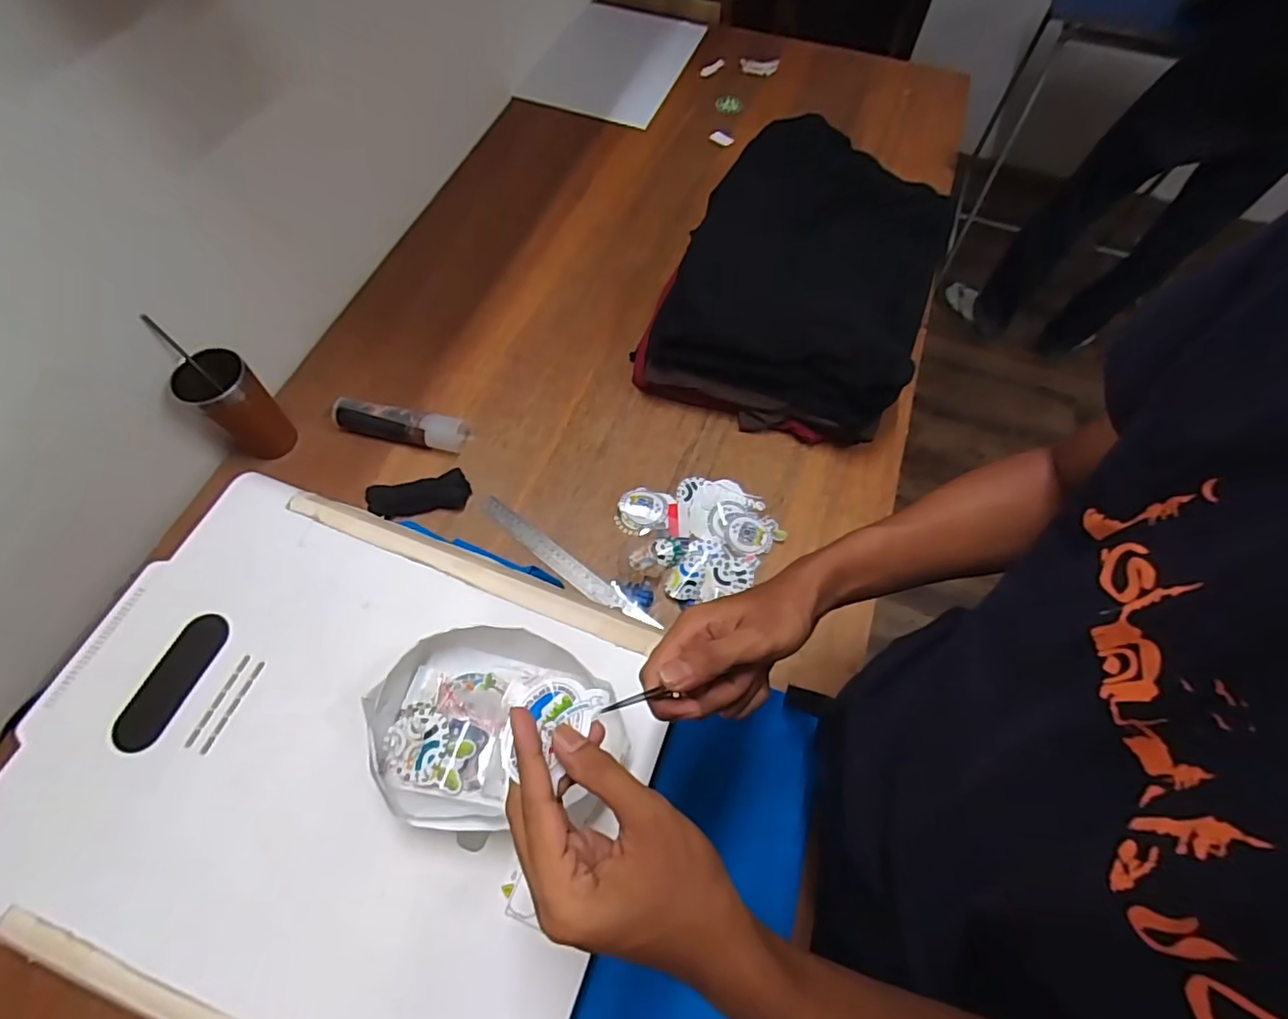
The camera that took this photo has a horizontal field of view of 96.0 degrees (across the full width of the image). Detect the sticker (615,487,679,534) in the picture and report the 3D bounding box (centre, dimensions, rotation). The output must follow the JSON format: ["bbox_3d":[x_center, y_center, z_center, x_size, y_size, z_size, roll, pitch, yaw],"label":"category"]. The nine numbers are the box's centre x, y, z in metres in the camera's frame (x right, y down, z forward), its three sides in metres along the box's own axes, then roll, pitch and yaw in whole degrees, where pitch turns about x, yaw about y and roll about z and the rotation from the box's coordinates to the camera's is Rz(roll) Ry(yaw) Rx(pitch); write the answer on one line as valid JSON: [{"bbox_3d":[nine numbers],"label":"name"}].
[{"bbox_3d":[0.000,0.001,0.782,0.070,0.007,0.067,10,64,3],"label":"sticker"}]

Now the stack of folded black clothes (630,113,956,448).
[{"bbox_3d":[0.237,-0.365,0.889,0.348,0.174,0.509,20,64,8],"label":"stack of folded black clothes"}]

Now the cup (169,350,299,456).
[{"bbox_3d":[-0.518,-0.131,0.746,0.071,0.149,0.077,1,63,-2],"label":"cup"}]

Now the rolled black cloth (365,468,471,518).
[{"bbox_3d":[-0.297,-0.021,0.766,0.128,0.023,0.050,-10,64,-7],"label":"rolled black cloth"}]

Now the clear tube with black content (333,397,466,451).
[{"bbox_3d":[-0.340,-0.117,0.804,0.184,0.043,0.042,10,63,3],"label":"clear tube with black content"}]

